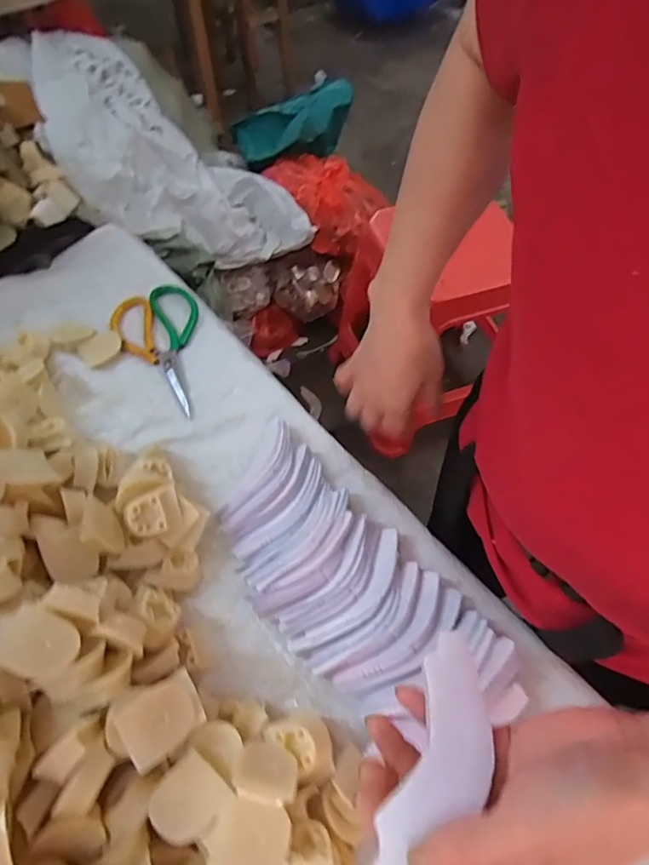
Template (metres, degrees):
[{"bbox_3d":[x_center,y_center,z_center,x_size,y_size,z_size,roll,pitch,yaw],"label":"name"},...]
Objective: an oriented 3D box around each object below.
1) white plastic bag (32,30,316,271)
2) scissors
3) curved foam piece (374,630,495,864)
[{"bbox_3d":[-0.382,-0.685,1.281,0.485,0.360,0.559,-26,62,-15],"label":"white plastic bag"},{"bbox_3d":[-0.176,-0.104,0.612,0.098,0.014,0.189,-30,63,-18],"label":"scissors"},{"bbox_3d":[0.058,0.154,0.250,0.039,0.008,0.115,23,50,14],"label":"curved foam piece"}]

